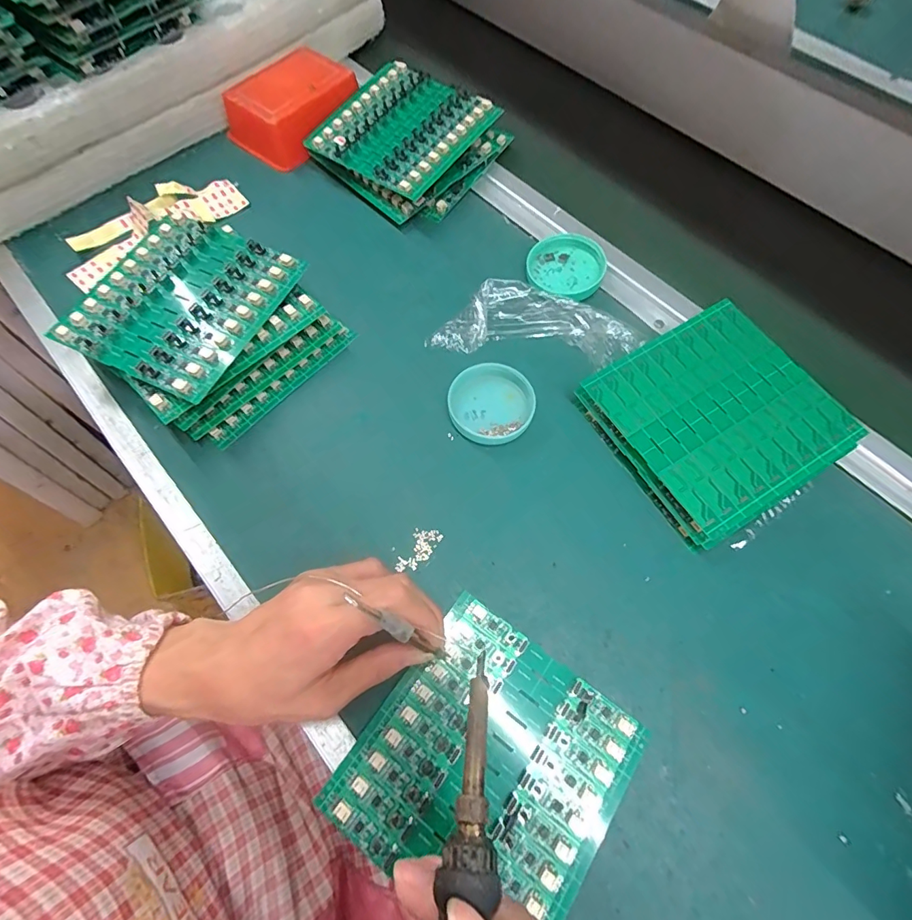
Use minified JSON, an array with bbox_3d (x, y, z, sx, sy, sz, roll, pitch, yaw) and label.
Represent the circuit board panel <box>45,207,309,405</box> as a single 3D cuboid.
[{"bbox_3d":[-0.203,-0.120,0.338,0.129,0.008,0.137,24,70,10],"label":"circuit board panel"}]

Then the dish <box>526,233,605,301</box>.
[{"bbox_3d":[0.095,-0.169,0.397,0.064,0.013,0.062,-9,67,-4],"label":"dish"}]

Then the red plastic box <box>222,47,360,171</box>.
[{"bbox_3d":[-0.164,-0.359,0.458,0.126,0.038,0.094,-42,73,-16],"label":"red plastic box"}]

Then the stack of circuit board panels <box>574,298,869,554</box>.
[{"bbox_3d":[0.186,-0.031,0.331,0.139,0.031,0.138,-29,70,-12],"label":"stack of circuit board panels"}]

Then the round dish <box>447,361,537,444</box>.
[{"bbox_3d":[0.028,-0.044,0.347,0.065,0.015,0.060,0,67,0],"label":"round dish"}]

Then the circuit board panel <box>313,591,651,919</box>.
[{"bbox_3d":[0.019,0.173,0.257,0.133,0.006,0.136,34,69,13],"label":"circuit board panel"}]

